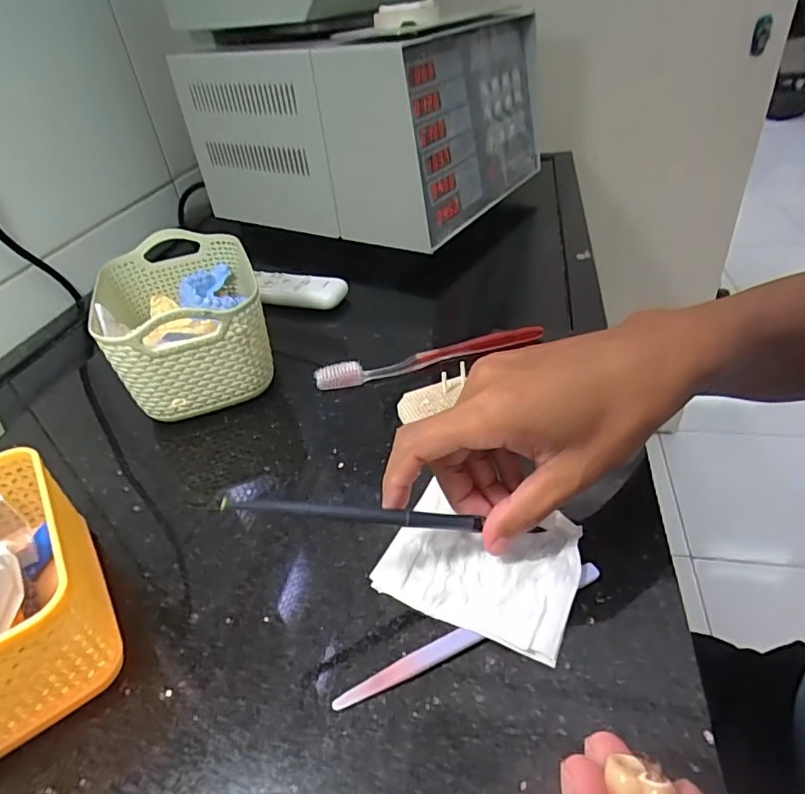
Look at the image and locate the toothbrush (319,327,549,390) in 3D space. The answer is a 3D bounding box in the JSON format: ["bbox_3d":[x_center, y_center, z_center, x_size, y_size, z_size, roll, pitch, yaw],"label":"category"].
[{"bbox_3d":[0.024,-0.031,0.428,0.187,0.015,0.017,-11,38,-5],"label":"toothbrush"}]

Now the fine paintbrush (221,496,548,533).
[{"bbox_3d":[-0.001,0.058,0.255,0.162,0.006,0.007,11,32,-22],"label":"fine paintbrush"}]

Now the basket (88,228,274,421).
[{"bbox_3d":[-0.177,-0.061,0.437,0.114,0.093,0.169,-17,39,-13],"label":"basket"}]

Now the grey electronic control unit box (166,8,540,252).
[{"bbox_3d":[-0.037,-0.355,0.718,0.338,0.233,0.342,17,44,28],"label":"grey electronic control unit box"}]

